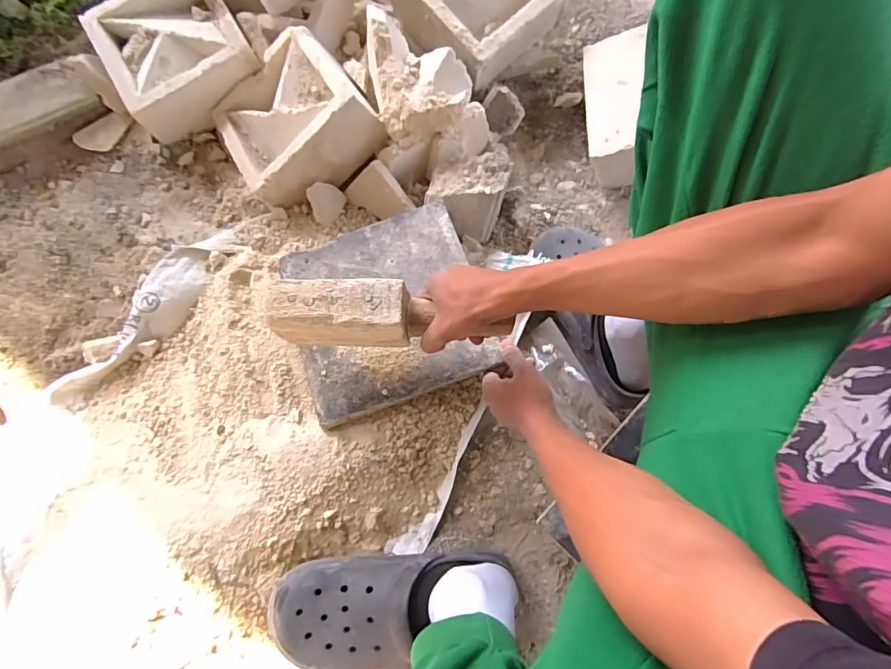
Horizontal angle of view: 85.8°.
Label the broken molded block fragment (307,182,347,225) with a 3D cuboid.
[{"bbox_3d":[-0.180,-0.196,0.706,0.056,0.009,0.056,34,80,-32],"label":"broken molded block fragment"}]

